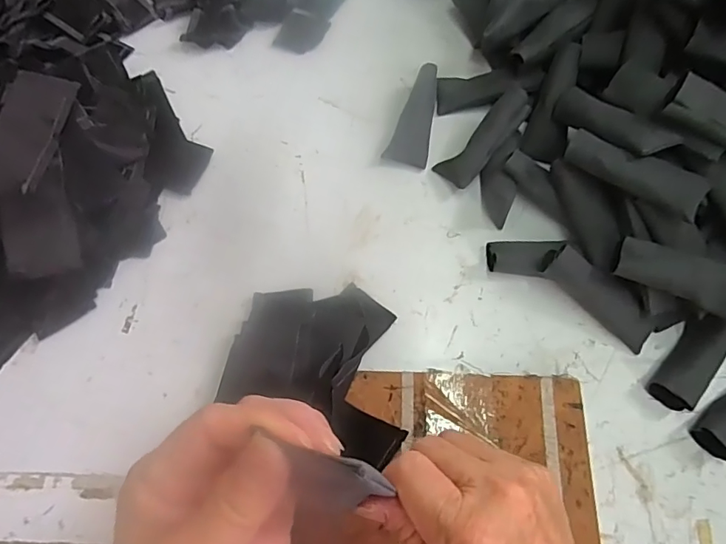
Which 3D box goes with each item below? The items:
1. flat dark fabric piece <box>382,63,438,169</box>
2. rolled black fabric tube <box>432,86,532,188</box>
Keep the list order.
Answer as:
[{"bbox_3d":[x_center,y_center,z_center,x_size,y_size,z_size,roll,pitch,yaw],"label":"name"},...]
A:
[{"bbox_3d":[0.054,-0.156,0.491,0.039,0.015,0.105,14,81,8],"label":"flat dark fabric piece"},{"bbox_3d":[0.115,-0.127,0.464,0.036,0.021,0.103,42,94,17],"label":"rolled black fabric tube"}]

